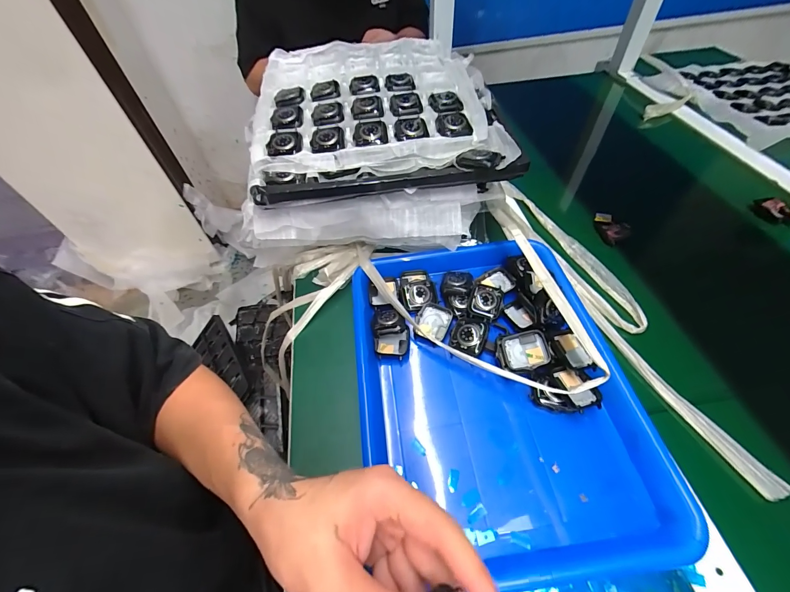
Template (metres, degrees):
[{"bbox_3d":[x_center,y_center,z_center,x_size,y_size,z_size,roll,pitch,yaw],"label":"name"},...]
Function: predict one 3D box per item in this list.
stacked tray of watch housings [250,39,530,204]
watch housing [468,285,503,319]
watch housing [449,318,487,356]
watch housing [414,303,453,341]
[{"bbox_3d":[-0.029,-0.254,0.458,0.306,0.048,0.332,-9,52,-1],"label":"stacked tray of watch housings"},{"bbox_3d":[0.104,0.008,0.392,0.034,0.016,0.040,17,56,18],"label":"watch housing"},{"bbox_3d":[0.080,0.044,0.369,0.035,0.013,0.039,15,56,16],"label":"watch housing"},{"bbox_3d":[0.044,0.030,0.390,0.036,0.014,0.038,13,55,15],"label":"watch housing"}]

